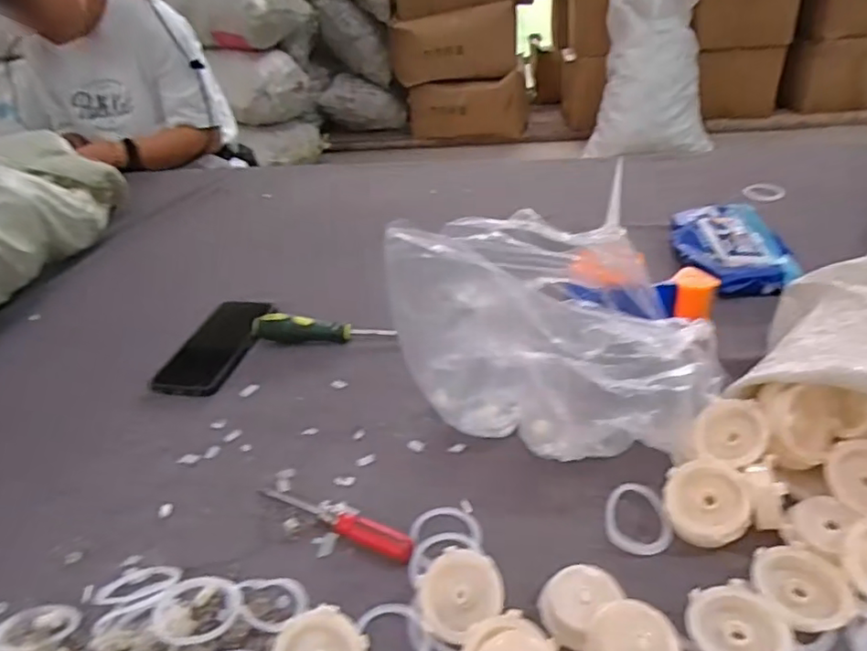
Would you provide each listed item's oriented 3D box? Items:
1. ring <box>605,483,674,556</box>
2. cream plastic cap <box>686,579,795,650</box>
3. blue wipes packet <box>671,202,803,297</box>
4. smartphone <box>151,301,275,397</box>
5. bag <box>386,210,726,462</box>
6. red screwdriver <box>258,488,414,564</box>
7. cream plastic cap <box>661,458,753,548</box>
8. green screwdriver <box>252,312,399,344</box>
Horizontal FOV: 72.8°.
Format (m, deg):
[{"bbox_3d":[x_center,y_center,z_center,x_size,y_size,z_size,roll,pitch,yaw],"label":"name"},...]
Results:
[{"bbox_3d":[0.150,0.141,0.430,0.045,0.006,0.059,2,34,12],"label":"ring"},{"bbox_3d":[0.181,0.184,0.353,0.055,0.021,0.052,-4,33,2],"label":"cream plastic cap"},{"bbox_3d":[0.365,-0.093,0.721,0.117,0.039,0.192,-1,33,6],"label":"blue wipes packet"},{"bbox_3d":[-0.238,0.020,0.661,0.069,0.011,0.157,15,43,10],"label":"smartphone"},{"bbox_3d":[0.114,0.007,0.488,0.230,0.176,0.184,20,41,33],"label":"bag"},{"bbox_3d":[-0.079,0.148,0.451,0.144,0.017,0.024,13,38,26],"label":"red screwdriver"},{"bbox_3d":[0.194,0.125,0.417,0.056,0.017,0.056,-13,54,18],"label":"cream plastic cap"},{"bbox_3d":[-0.125,0.003,0.654,0.155,0.028,0.028,-2,33,4],"label":"green screwdriver"}]

